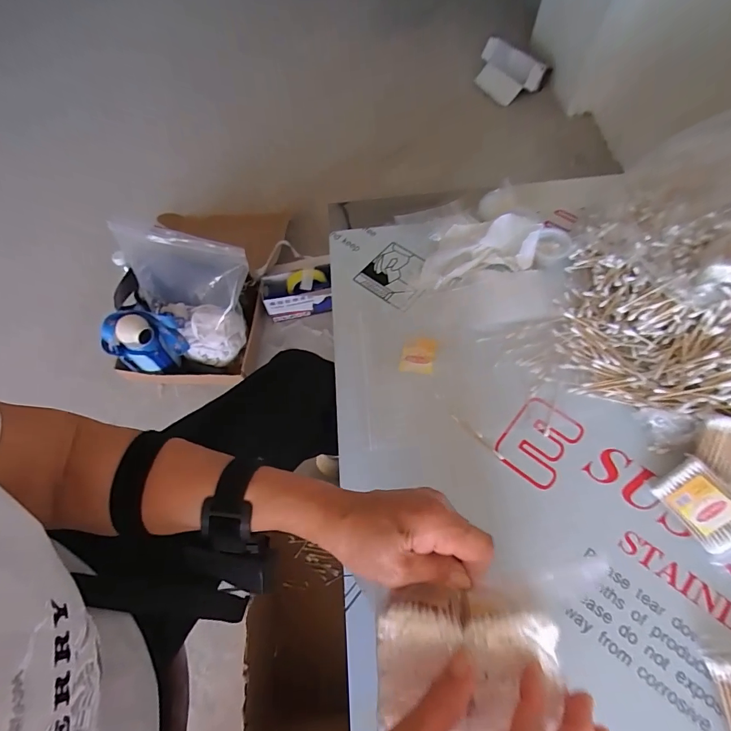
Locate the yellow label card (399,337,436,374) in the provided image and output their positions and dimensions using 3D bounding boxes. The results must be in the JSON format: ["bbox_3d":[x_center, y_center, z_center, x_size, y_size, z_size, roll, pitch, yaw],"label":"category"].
[{"bbox_3d":[0.068,-0.014,0.515,0.040,0.005,0.048,12,64,9],"label":"yellow label card"}]

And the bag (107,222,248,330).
[{"bbox_3d":[-0.407,-0.200,0.898,0.311,0.206,0.084,10,64,8],"label":"bag"}]

